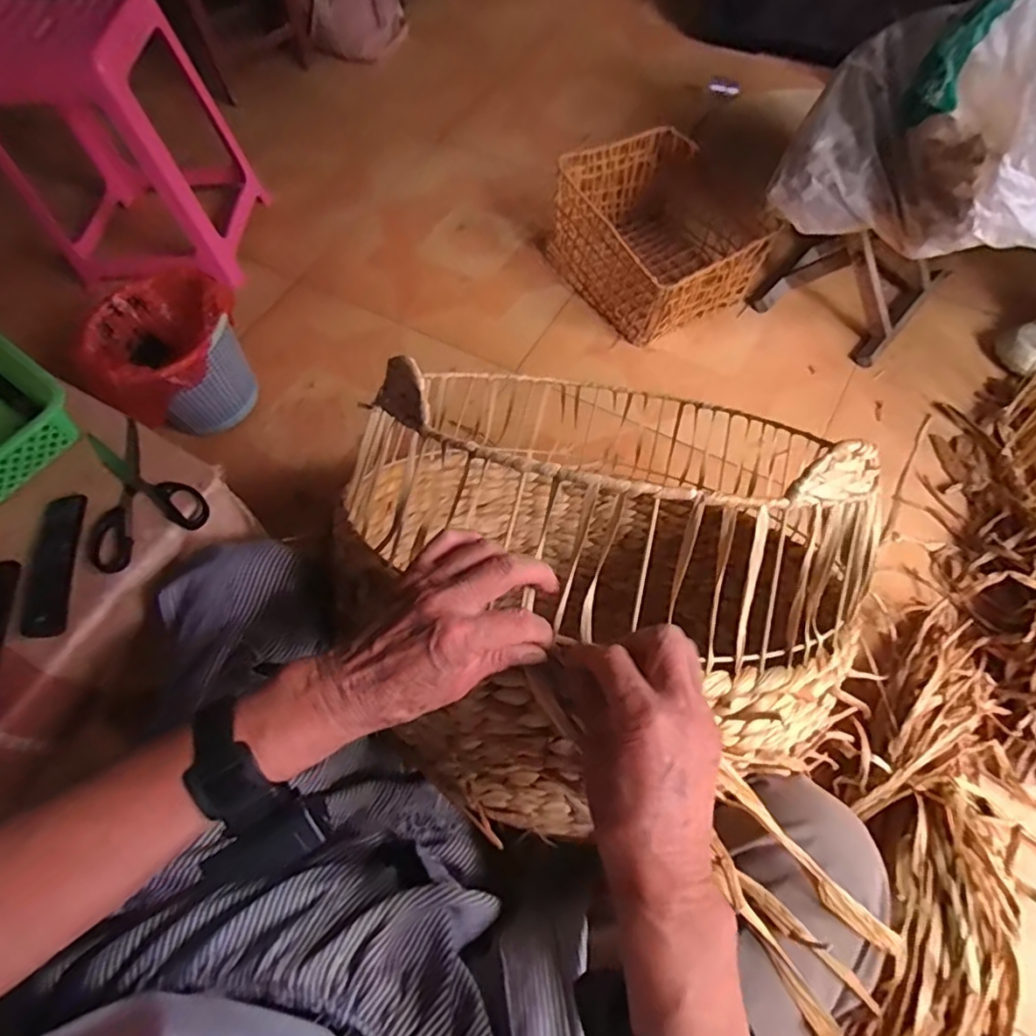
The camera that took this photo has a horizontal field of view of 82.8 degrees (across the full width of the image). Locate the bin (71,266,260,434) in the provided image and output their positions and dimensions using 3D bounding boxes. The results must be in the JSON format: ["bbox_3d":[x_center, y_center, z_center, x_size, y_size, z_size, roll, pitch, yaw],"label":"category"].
[{"bbox_3d":[-0.640,-0.294,1.124,0.258,0.227,0.246,-1,64,3],"label":"bin"}]

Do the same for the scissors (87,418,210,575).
[{"bbox_3d":[-0.414,-0.031,0.622,0.114,0.015,0.173,-36,67,-13],"label":"scissors"}]

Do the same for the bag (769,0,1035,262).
[{"bbox_3d":[0.694,-0.601,0.832,0.483,0.282,0.442,35,71,19],"label":"bag"}]

